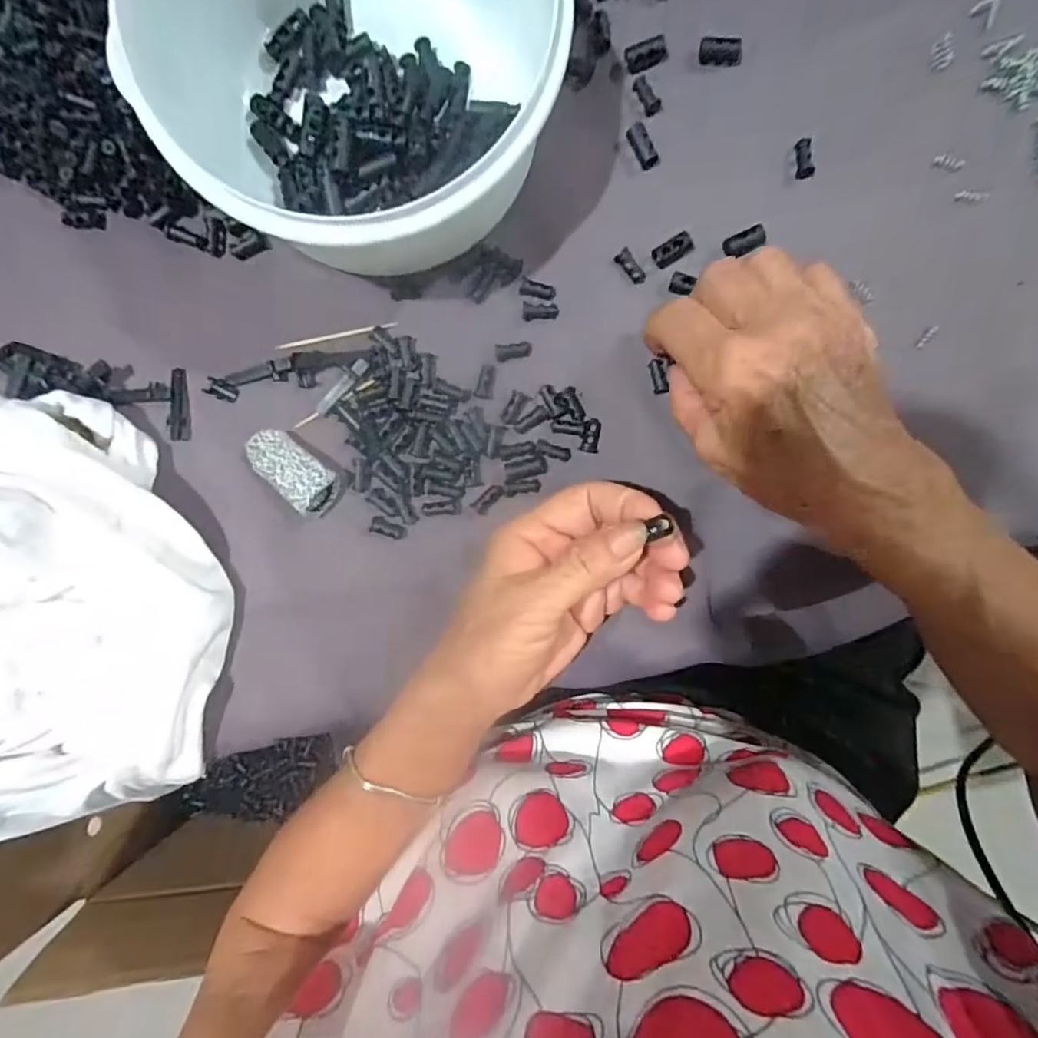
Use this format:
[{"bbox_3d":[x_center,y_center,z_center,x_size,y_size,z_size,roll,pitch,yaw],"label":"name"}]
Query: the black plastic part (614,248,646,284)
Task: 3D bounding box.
[{"bbox_3d":[0.055,-0.123,0.272,0.008,0.004,0.018,-41,94,4],"label":"black plastic part"}]

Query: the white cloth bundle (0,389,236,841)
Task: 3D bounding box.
[{"bbox_3d":[-0.257,0.063,0.266,0.225,0.053,0.206,-21,95,2],"label":"white cloth bundle"}]

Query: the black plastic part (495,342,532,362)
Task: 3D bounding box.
[{"bbox_3d":[-0.003,-0.083,0.277,0.018,0.004,0.008,-11,95,1],"label":"black plastic part"}]

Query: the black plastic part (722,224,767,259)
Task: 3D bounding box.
[{"bbox_3d":[0.109,-0.134,0.270,0.021,0.005,0.010,-21,95,2],"label":"black plastic part"}]

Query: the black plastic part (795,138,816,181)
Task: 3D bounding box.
[{"bbox_3d":[0.137,-0.173,0.268,0.008,0.004,0.018,-8,95,1],"label":"black plastic part"}]

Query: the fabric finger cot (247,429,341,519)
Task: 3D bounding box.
[{"bbox_3d":[-0.110,-0.025,0.275,0.046,0.016,0.024,43,94,-4],"label":"fabric finger cot"}]

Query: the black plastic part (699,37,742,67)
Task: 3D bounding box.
[{"bbox_3d":[0.096,-0.222,0.265,0.020,0.007,0.009,5,96,0],"label":"black plastic part"}]

